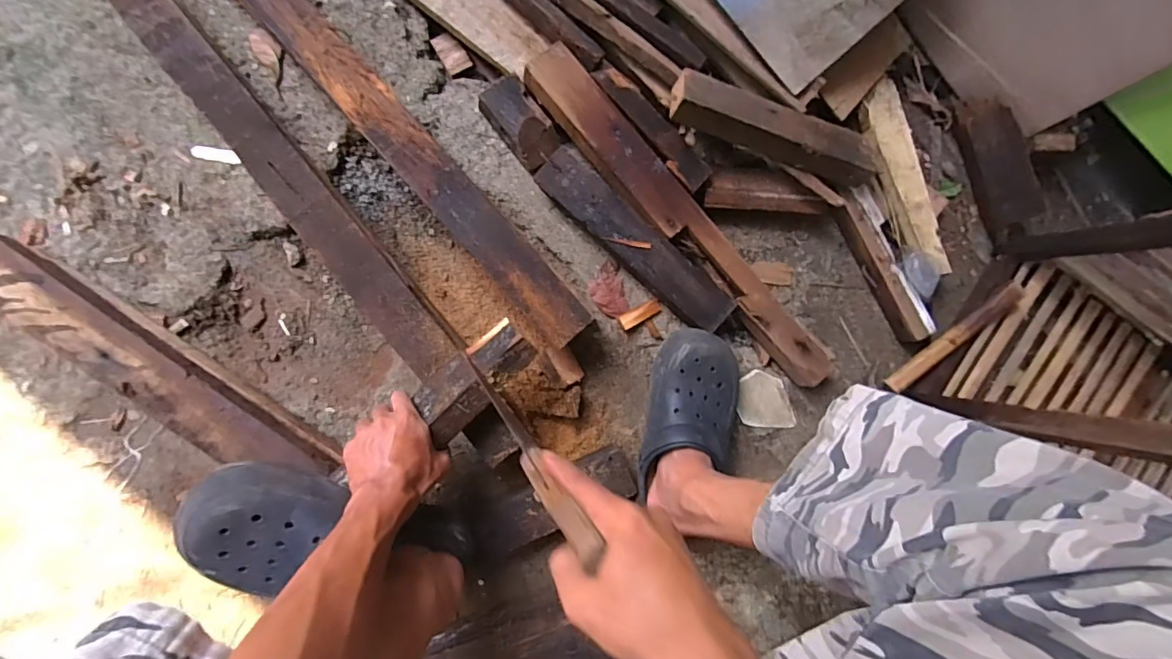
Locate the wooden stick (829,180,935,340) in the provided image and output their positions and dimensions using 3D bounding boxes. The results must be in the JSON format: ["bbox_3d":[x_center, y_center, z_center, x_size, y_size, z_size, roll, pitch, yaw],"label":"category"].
[{"bbox_3d":[0.415,-0.089,0.733,0.044,0.049,0.228,-28,89,-8],"label":"wooden stick"}]

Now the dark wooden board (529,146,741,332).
[{"bbox_3d":[0.066,-0.117,0.695,0.305,0.049,0.074,44,82,-1],"label":"dark wooden board"}]

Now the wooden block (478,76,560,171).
[{"bbox_3d":[-0.084,-0.273,0.690,0.062,0.049,0.114,-37,90,-8],"label":"wooden block"}]

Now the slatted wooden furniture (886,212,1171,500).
[{"bbox_3d":[0.664,0.065,0.580,0.326,0.380,0.314,41,83,-2],"label":"slatted wooden furniture"}]

